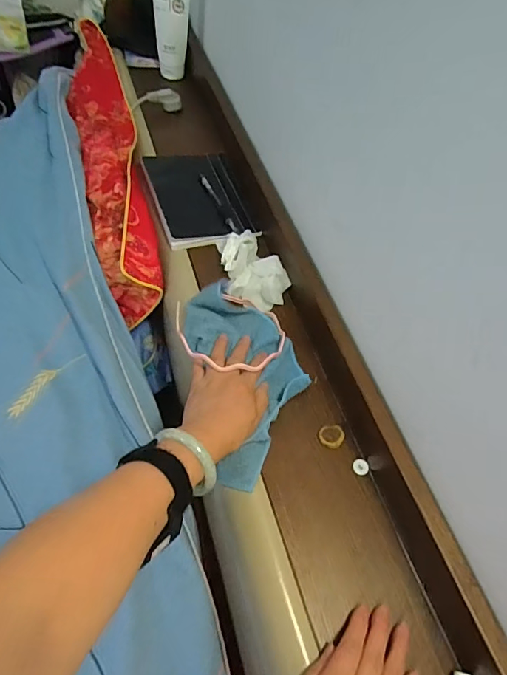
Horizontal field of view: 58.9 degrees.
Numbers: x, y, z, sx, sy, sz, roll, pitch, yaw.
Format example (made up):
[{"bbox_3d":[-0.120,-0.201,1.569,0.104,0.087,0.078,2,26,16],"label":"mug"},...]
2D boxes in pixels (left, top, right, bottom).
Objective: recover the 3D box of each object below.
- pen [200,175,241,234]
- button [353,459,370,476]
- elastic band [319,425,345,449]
[{"bbox_3d":[-0.053,-0.203,0.679,0.011,0.006,0.140,-18,60,-20],"label":"pen"},{"bbox_3d":[0.117,0.141,0.490,0.017,0.004,0.018,4,55,-6],"label":"button"},{"bbox_3d":[0.088,0.111,0.503,0.028,0.008,0.028,4,55,-6],"label":"elastic band"}]

